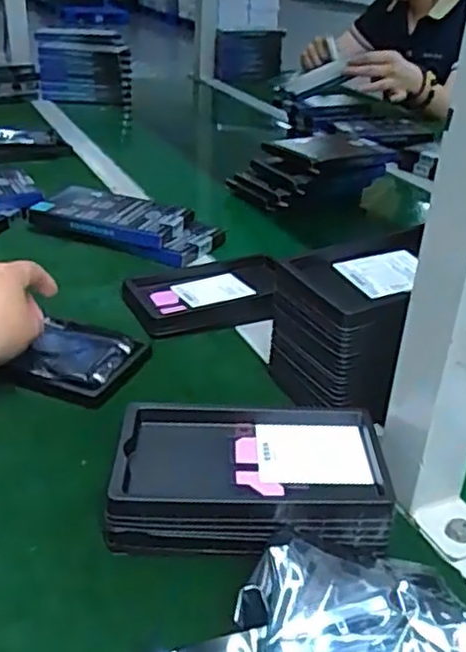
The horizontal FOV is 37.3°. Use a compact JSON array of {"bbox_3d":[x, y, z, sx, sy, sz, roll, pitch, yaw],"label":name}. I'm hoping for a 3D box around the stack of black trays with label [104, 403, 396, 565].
[{"bbox_3d":[0.011,0.092,0.421,0.161,0.043,0.105,3,29,-2],"label":"stack of black trays with label"}]

